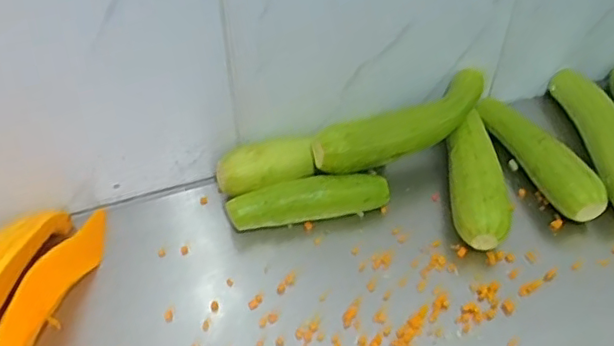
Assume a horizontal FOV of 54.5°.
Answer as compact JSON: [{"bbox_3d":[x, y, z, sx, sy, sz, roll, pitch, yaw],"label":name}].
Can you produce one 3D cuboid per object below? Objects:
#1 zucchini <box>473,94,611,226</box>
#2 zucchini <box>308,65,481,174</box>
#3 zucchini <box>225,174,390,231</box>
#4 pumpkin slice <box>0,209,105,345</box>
[{"bbox_3d":[0.321,-0.032,0.834,0.055,0.055,0.232,-16,47,-15],"label":"zucchini"},{"bbox_3d":[0.136,-0.067,0.824,0.289,0.072,0.058,-27,53,-23],"label":"zucchini"},{"bbox_3d":[0.004,0.041,0.771,0.207,0.063,0.049,-9,45,-9],"label":"zucchini"},{"bbox_3d":[-0.289,0.141,0.661,0.053,0.066,0.295,1,44,1],"label":"pumpkin slice"}]

